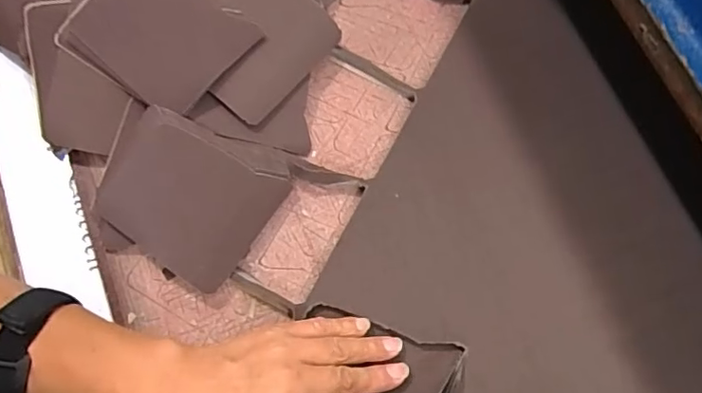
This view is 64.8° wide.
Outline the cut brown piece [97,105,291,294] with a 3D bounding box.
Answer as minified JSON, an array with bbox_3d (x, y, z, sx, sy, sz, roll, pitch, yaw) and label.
[{"bbox_3d":[-0.123,0.001,0.404,0.121,0.014,0.092,31,80,3],"label":"cut brown piece"}]

